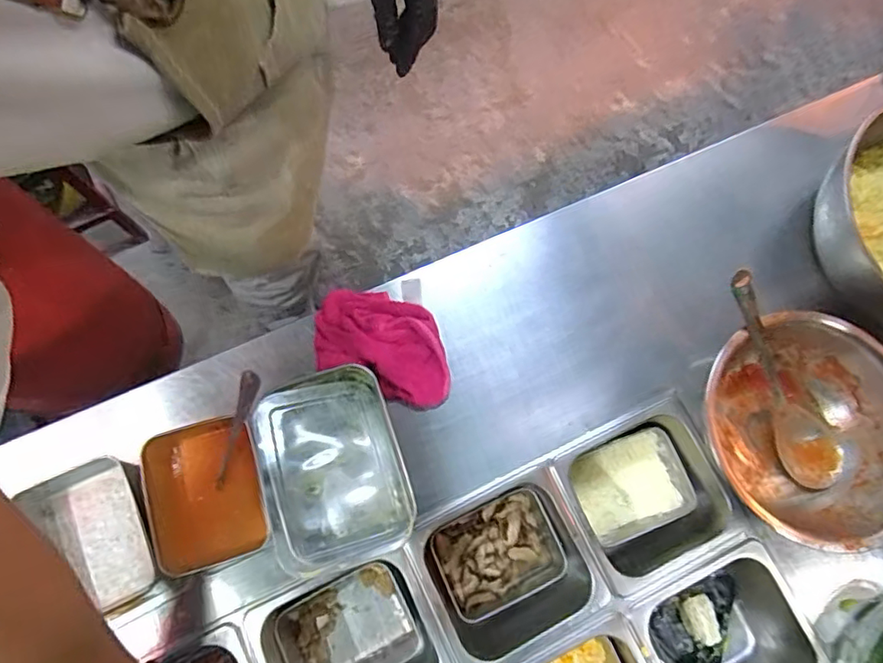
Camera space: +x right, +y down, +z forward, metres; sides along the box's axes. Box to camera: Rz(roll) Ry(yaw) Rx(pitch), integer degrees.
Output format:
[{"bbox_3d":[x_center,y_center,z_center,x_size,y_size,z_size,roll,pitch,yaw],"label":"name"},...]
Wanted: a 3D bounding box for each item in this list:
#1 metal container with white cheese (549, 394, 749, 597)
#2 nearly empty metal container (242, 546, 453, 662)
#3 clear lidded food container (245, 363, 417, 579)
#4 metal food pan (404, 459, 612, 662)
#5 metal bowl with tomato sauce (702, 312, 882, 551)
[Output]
[{"bbox_3d":[0.223,0.194,0.663,0.171,0.122,0.170,-22,77,-9],"label":"metal container with white cheese"},{"bbox_3d":[-0.092,0.330,0.593,0.174,0.096,0.158,-24,78,-10],"label":"nearly empty metal container"},{"bbox_3d":[-0.110,0.134,0.559,0.134,0.066,0.187,-18,77,-8],"label":"clear lidded food container"},{"bbox_3d":[0.067,0.261,0.623,0.174,0.097,0.162,-24,78,-10],"label":"metal food pan"},{"bbox_3d":[0.405,0.103,0.596,0.213,0.086,0.234,1,75,-4],"label":"metal bowl with tomato sauce"}]

